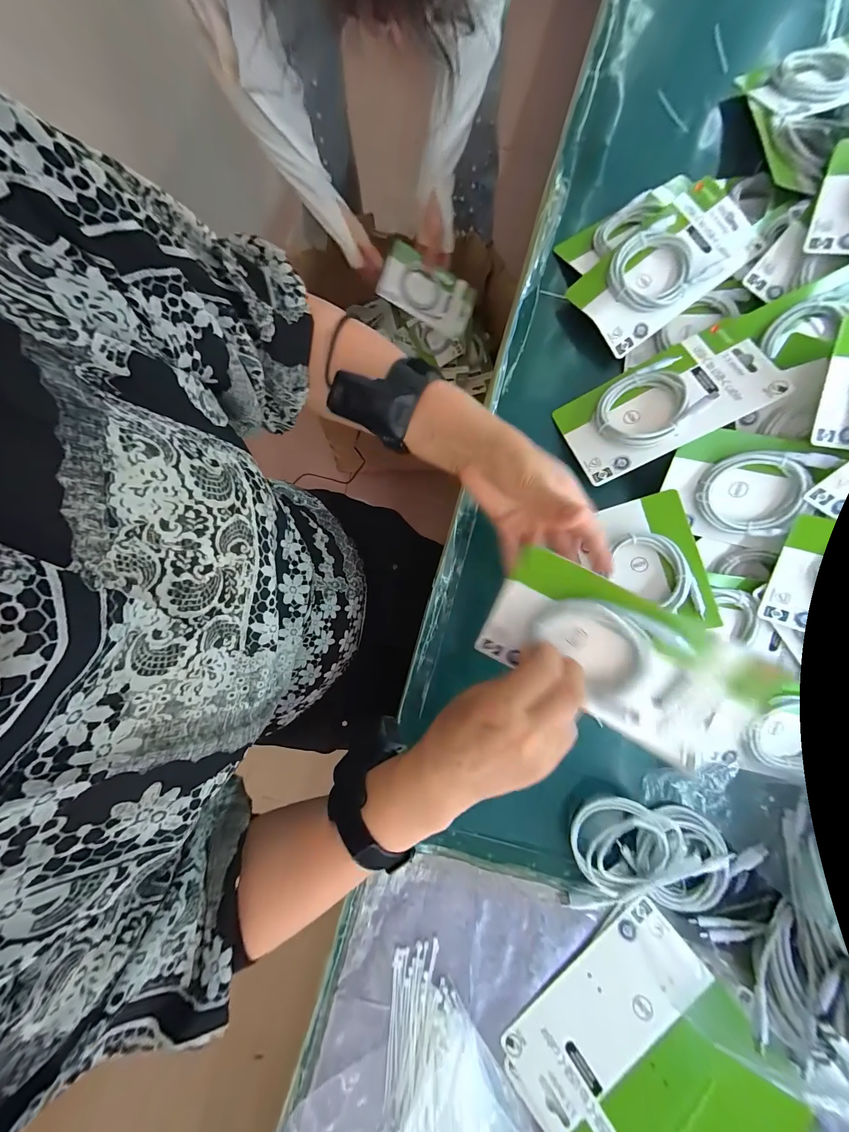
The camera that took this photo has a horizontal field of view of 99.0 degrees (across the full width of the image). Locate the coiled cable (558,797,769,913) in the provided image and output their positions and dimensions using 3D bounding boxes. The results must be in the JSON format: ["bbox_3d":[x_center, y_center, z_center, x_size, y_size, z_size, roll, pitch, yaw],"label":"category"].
[{"bbox_3d":[0.222,0.266,0.327,0.174,0.032,0.094,4,84,-5],"label":"coiled cable"}]

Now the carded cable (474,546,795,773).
[{"bbox_3d":[0.136,0.067,0.264,0.178,0.027,0.100,30,118,13],"label":"carded cable"}]

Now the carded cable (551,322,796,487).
[{"bbox_3d":[0.234,-0.163,0.357,0.179,0.018,0.101,-26,72,14],"label":"carded cable"}]

